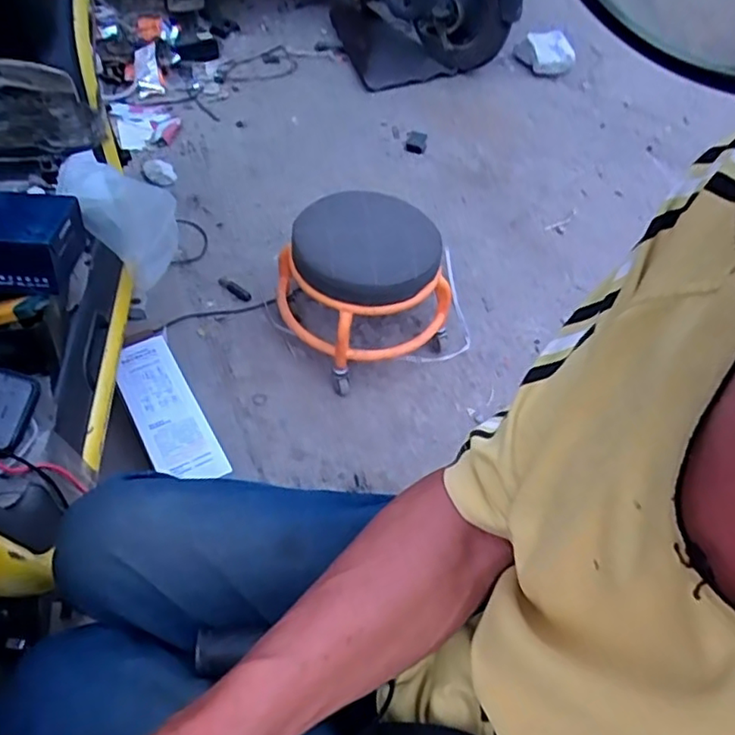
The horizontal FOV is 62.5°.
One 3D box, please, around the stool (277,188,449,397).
[{"bbox_3d":[0.000,-0.151,1.142,0.272,0.266,0.259,4,49,-4],"label":"stool"}]

